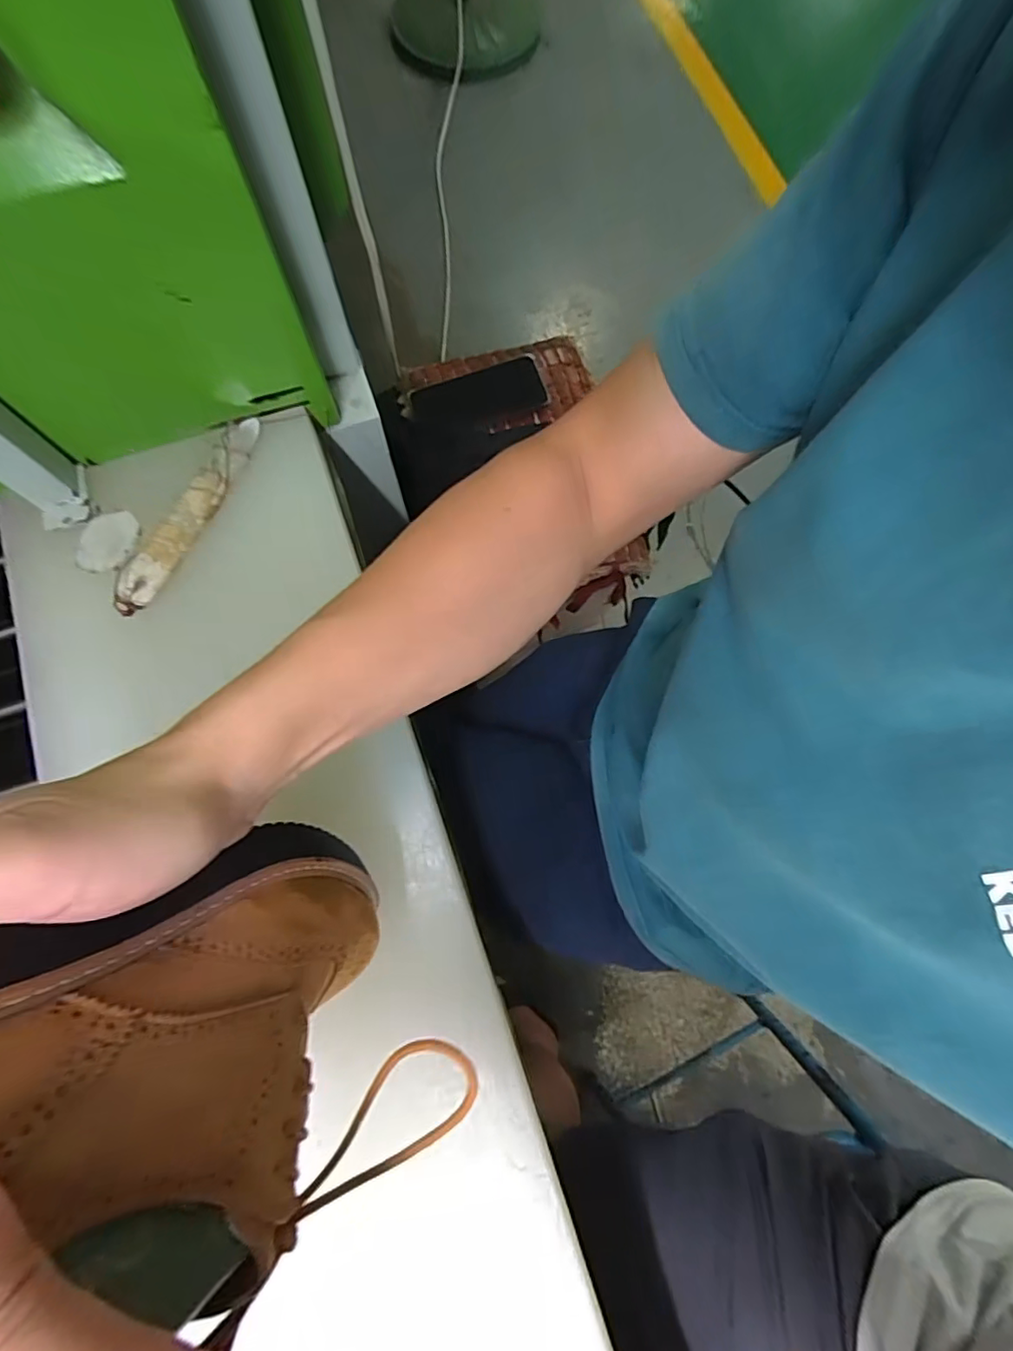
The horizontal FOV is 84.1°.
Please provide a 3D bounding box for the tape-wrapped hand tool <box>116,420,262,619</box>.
[{"bbox_3d":[-0.232,-0.122,0.412,0.029,0.012,0.171,26,77,6],"label":"tape-wrapped hand tool"}]

